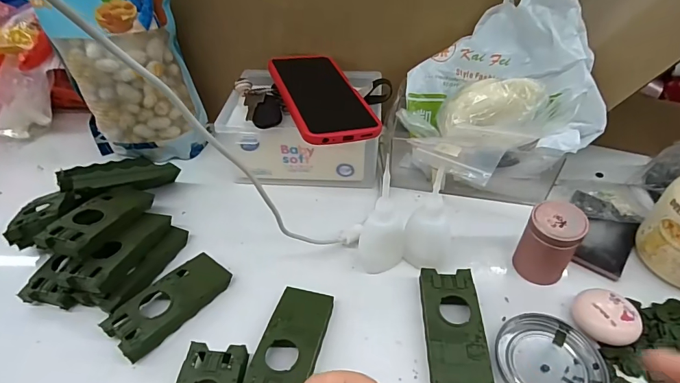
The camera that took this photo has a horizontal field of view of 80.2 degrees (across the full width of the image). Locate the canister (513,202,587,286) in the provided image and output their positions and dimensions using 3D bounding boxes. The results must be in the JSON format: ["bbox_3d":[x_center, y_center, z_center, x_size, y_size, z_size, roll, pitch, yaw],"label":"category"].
[{"bbox_3d":[0.188,0.046,0.365,0.044,0.065,0.038,25,51,26],"label":"canister"}]

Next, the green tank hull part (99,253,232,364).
[{"bbox_3d":[-0.150,0.097,0.360,0.048,0.019,0.104,26,51,26],"label":"green tank hull part"}]

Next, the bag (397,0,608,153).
[{"bbox_3d":[0.174,-0.132,0.432,0.196,0.107,0.168,1,42,4],"label":"bag"}]

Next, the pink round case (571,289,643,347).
[{"bbox_3d":[0.221,0.103,0.335,0.044,0.020,0.048,-2,44,2],"label":"pink round case"}]

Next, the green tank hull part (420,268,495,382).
[{"bbox_3d":[0.094,0.113,0.335,0.046,0.019,0.103,0,44,3],"label":"green tank hull part"}]

